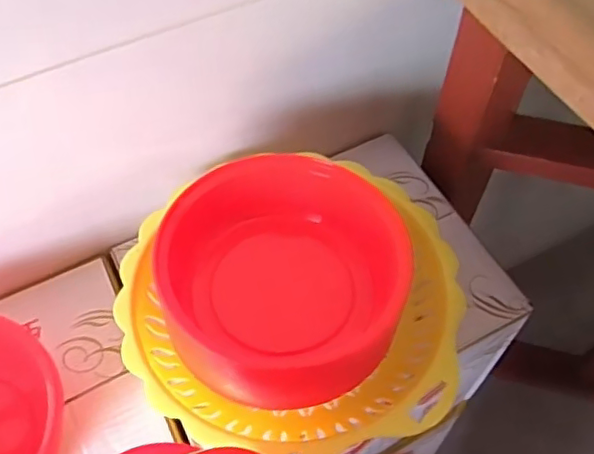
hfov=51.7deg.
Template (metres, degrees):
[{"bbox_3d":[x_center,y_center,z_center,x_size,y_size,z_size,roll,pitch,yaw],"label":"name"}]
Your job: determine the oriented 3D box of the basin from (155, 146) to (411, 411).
[{"bbox_3d":[-0.010,0.038,0.433,0.163,0.072,0.160,0,57,0],"label":"basin"}]

